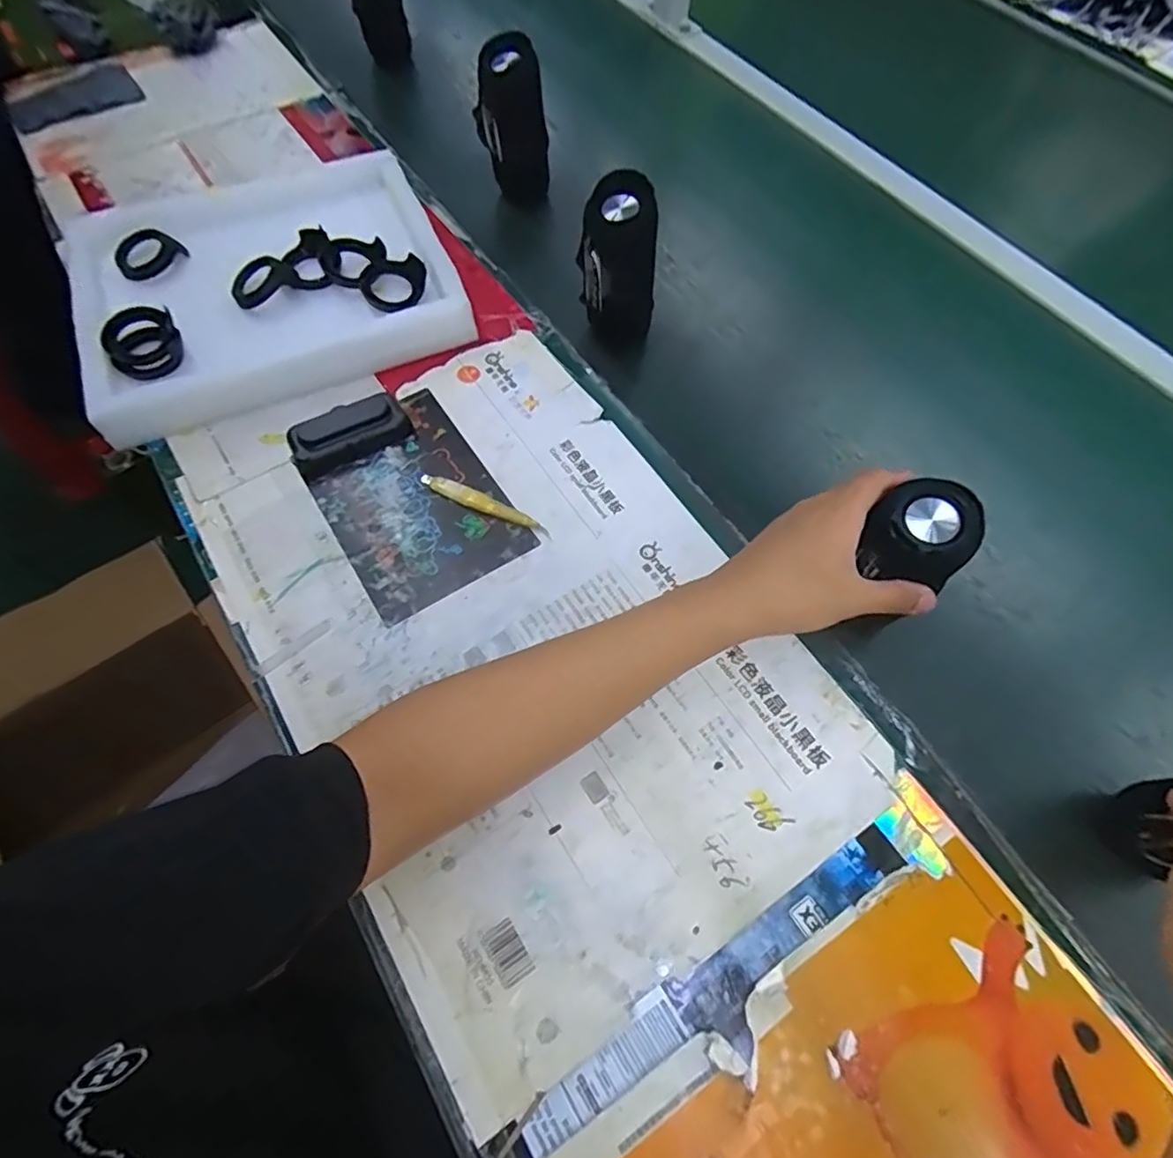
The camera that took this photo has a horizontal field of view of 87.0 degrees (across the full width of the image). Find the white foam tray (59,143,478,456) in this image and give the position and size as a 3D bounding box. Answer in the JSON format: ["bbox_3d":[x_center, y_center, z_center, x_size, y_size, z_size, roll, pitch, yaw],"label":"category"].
[{"bbox_3d":[-0.335,-0.318,0.630,0.347,0.047,0.308,-23,66,-11],"label":"white foam tray"}]

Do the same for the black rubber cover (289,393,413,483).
[{"bbox_3d":[-0.219,-0.135,0.569,0.106,0.023,0.052,-29,68,-14],"label":"black rubber cover"}]

